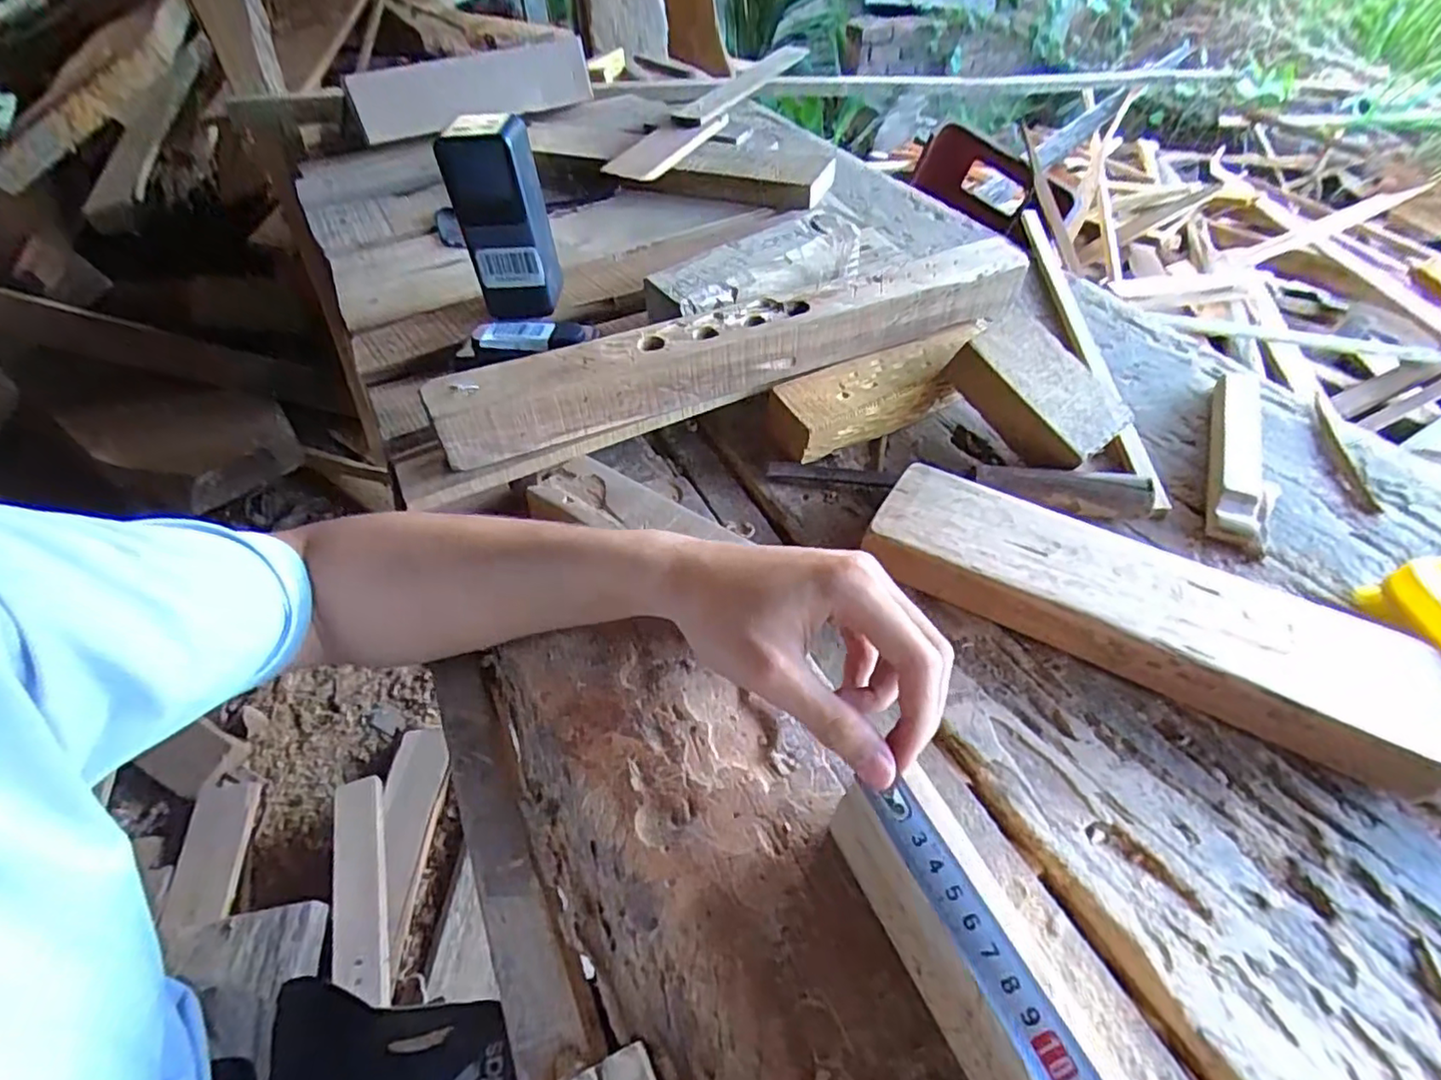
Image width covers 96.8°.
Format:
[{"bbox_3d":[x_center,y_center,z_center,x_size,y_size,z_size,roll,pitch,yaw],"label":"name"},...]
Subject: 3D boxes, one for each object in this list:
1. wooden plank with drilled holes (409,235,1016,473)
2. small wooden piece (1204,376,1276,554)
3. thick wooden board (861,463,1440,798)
[{"bbox_3d":[0.021,-0.140,0.462,0.435,0.054,0.040,-19,51,-14],"label":"wooden plank with drilled holes"},{"bbox_3d":[0.373,-0.061,0.459,0.038,0.025,0.176,21,53,19],"label":"small wooden piece"},{"bbox_3d":[0.229,0.038,0.367,0.279,0.041,0.079,23,54,20],"label":"thick wooden board"}]

